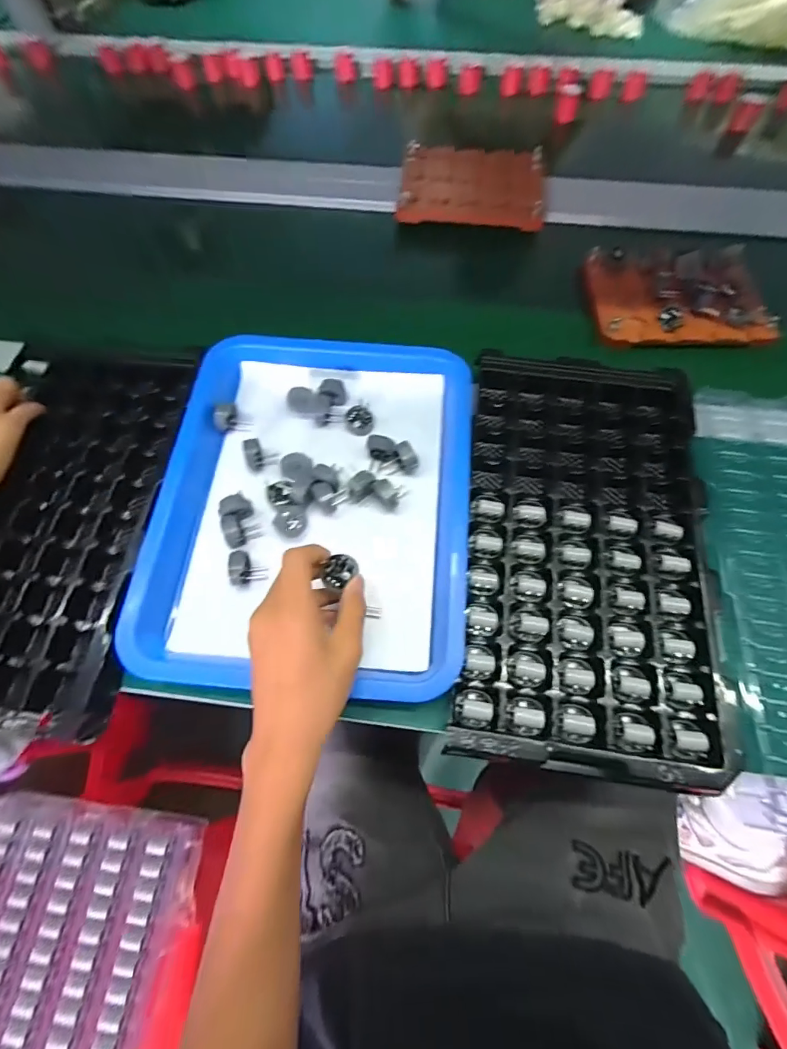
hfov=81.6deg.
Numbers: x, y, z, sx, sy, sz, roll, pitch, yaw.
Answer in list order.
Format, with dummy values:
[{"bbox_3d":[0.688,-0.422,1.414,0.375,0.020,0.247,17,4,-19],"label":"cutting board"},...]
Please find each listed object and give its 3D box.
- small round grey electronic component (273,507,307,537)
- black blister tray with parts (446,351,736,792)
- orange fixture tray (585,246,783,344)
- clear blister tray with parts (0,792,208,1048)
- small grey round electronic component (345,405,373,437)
[{"bbox_3d":[-0.090,-0.002,0.403,0.026,0.019,0.026,0,64,1],"label":"small round grey electronic component"},{"bbox_3d":[0.162,0.008,0.382,0.193,0.028,0.353,7,65,4],"label":"black blister tray with parts"},{"bbox_3d":[0.329,-0.268,0.524,0.189,0.022,0.148,-1,64,0],"label":"orange fixture tray"},{"bbox_3d":[-0.350,0.489,0.439,0.235,0.025,0.373,5,65,3],"label":"clear blister tray with parts"},{"bbox_3d":[-0.034,-0.103,0.445,0.026,0.015,0.025,0,64,1],"label":"small grey round electronic component"}]

